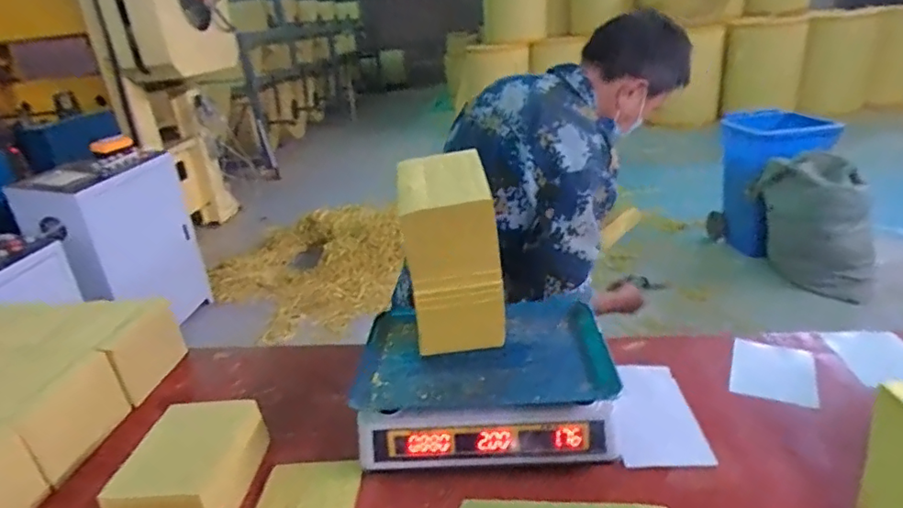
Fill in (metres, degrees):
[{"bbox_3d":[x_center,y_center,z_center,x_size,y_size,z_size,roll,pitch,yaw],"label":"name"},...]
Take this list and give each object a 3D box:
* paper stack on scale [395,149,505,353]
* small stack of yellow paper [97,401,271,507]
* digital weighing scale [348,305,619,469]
[{"bbox_3d":[-0.001,0.001,0.764,0.133,0.229,0.152,-8,24,-6],"label":"paper stack on scale"},{"bbox_3d":[-0.318,0.264,0.678,0.123,0.083,0.173,-4,24,3],"label":"small stack of yellow paper"},{"bbox_3d":[0.048,0.185,0.792,0.340,0.112,0.275,-4,24,3],"label":"digital weighing scale"}]

